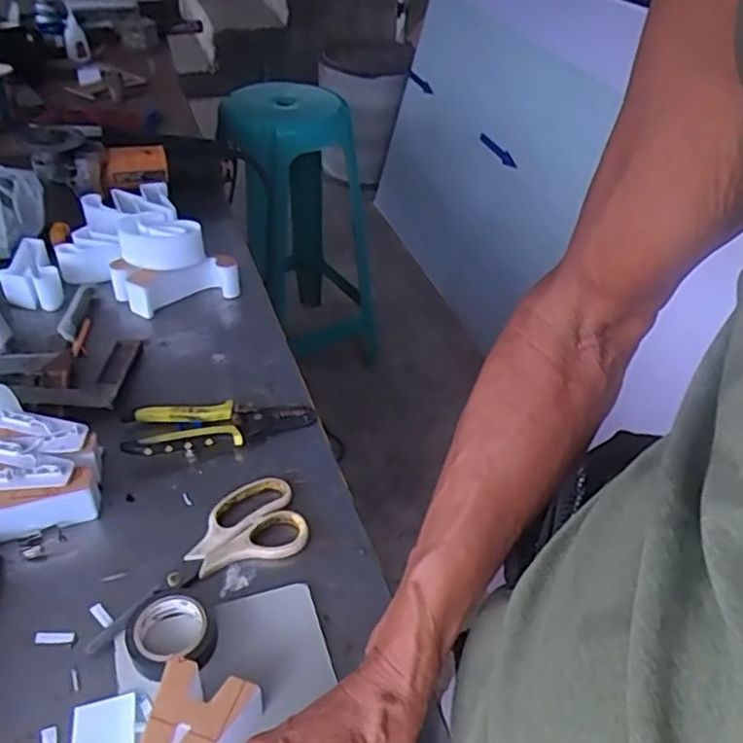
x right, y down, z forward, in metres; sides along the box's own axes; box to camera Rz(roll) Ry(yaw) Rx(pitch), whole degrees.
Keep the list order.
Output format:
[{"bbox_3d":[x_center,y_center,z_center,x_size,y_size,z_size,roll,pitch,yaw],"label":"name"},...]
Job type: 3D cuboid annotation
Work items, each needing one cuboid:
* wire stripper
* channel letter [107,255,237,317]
[{"bbox_3d":[-0.141,0.046,0.644,0.169,0.027,0.060,-10,42,-16],"label":"wire stripper"},{"bbox_3d":[-0.226,-0.103,0.800,0.132,0.053,0.065,-20,45,-26],"label":"channel letter"}]

